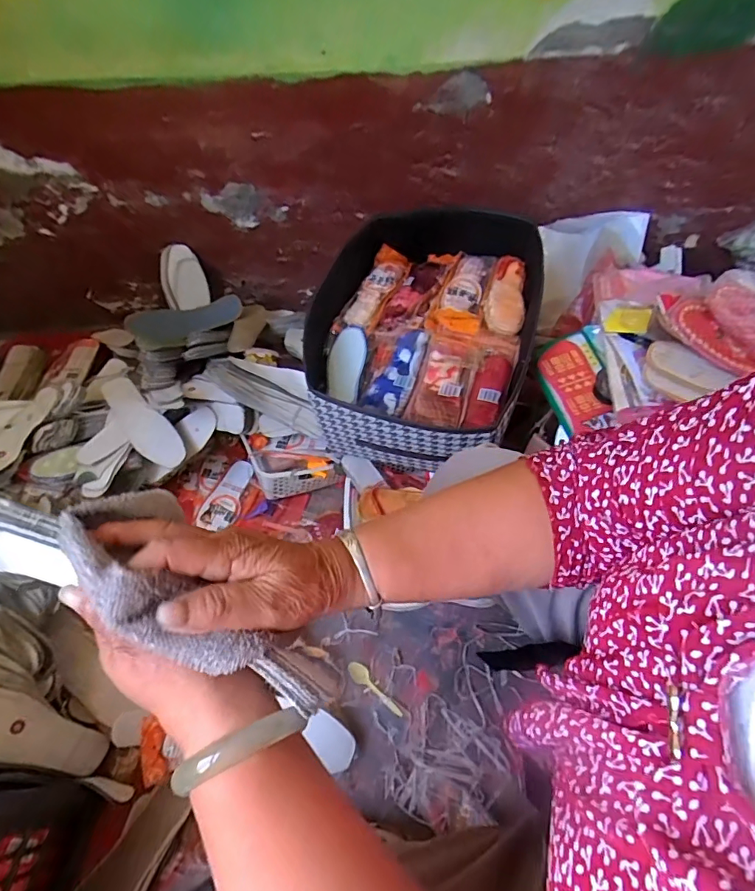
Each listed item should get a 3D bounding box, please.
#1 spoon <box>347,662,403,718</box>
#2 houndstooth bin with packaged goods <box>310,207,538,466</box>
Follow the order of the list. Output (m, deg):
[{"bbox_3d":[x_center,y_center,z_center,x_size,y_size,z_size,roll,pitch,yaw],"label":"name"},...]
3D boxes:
[{"bbox_3d":[-0.003,0.382,0.745,0.106,0.009,0.025,34,62,21],"label":"spoon"},{"bbox_3d":[0.067,-0.183,0.809,0.351,0.213,0.439,14,57,9],"label":"houndstooth bin with packaged goods"}]

